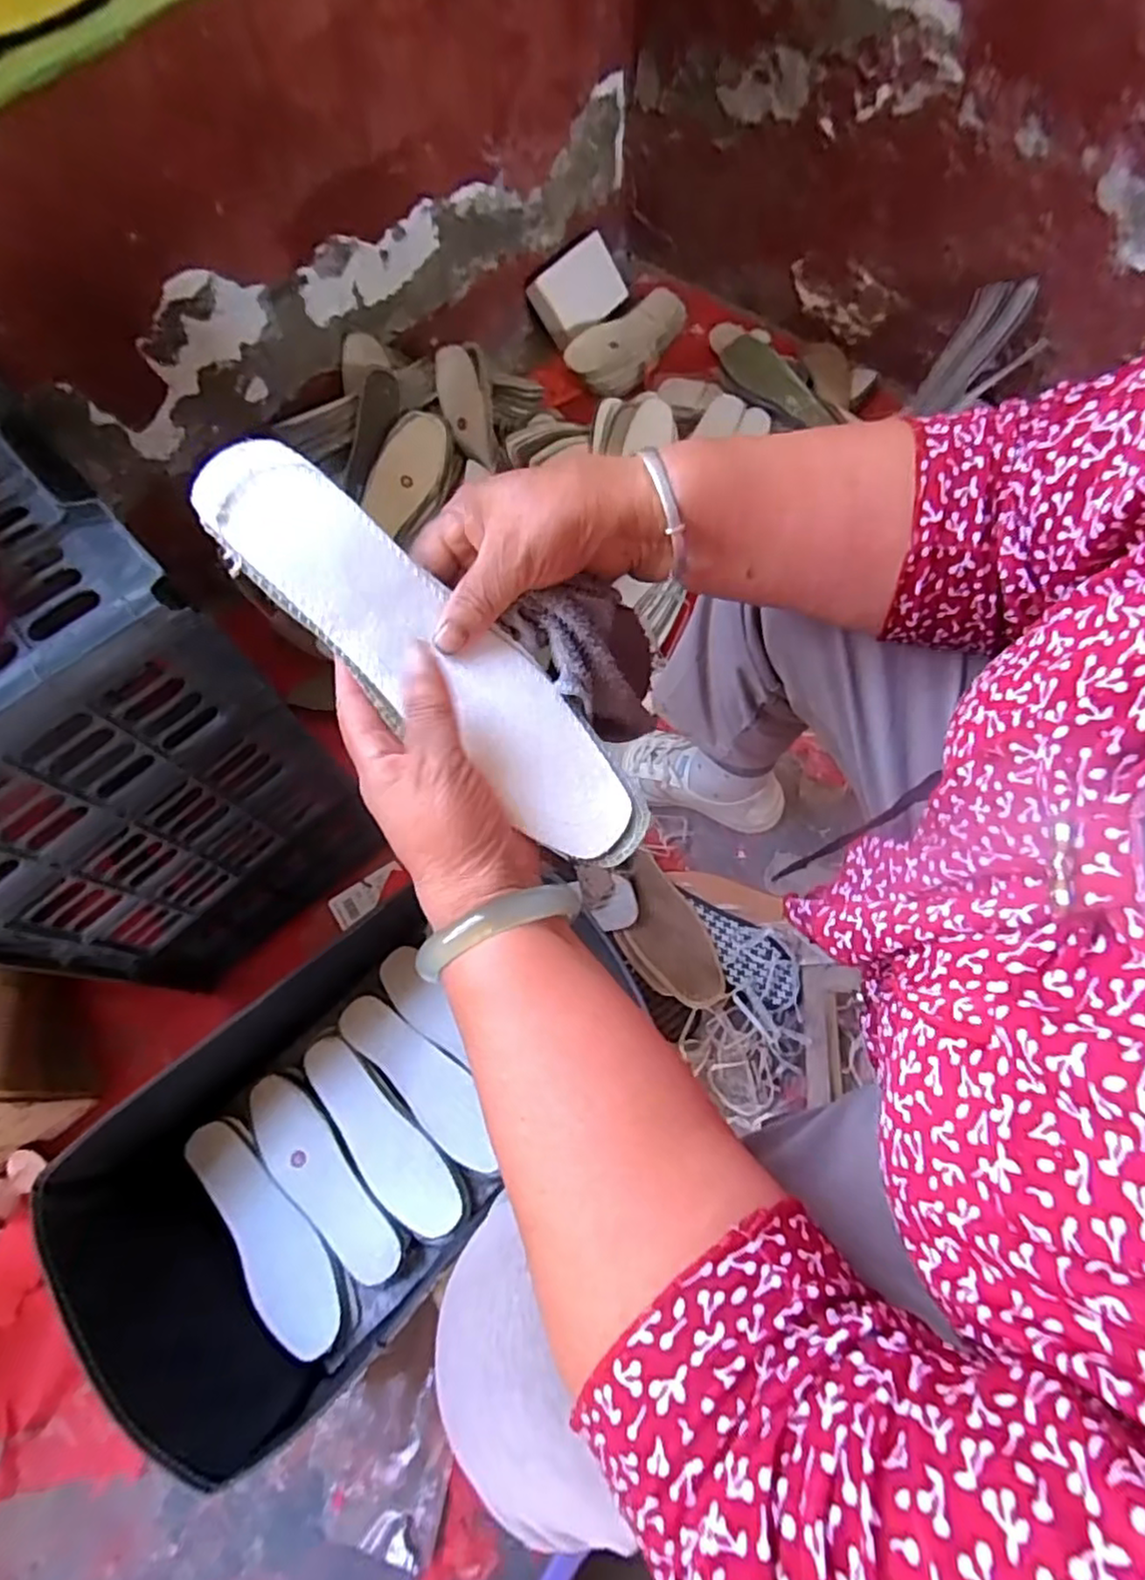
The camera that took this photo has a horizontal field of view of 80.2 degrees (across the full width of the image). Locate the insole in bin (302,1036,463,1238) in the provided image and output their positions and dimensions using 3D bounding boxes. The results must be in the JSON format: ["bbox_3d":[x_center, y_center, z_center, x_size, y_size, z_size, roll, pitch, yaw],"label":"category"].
[{"bbox_3d":[-0.194,0.341,0.673,0.218,0.008,0.064,41,71,17],"label":"insole in bin"}]

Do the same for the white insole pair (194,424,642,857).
[{"bbox_3d":[-0.065,-0.064,0.321,0.254,0.014,0.065,43,70,-5],"label":"white insole pair"}]

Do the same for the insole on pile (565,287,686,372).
[{"bbox_3d":[0.090,-0.740,1.104,0.243,0.010,0.073,-40,102,-19],"label":"insole on pile"}]

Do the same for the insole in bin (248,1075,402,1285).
[{"bbox_3d":[-0.251,0.380,0.664,0.069,0.018,0.215,-39,71,-17],"label":"insole in bin"}]

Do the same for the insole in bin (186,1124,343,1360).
[{"bbox_3d":[-0.298,0.426,0.660,0.073,0.019,0.227,-35,70,-16],"label":"insole in bin"}]

